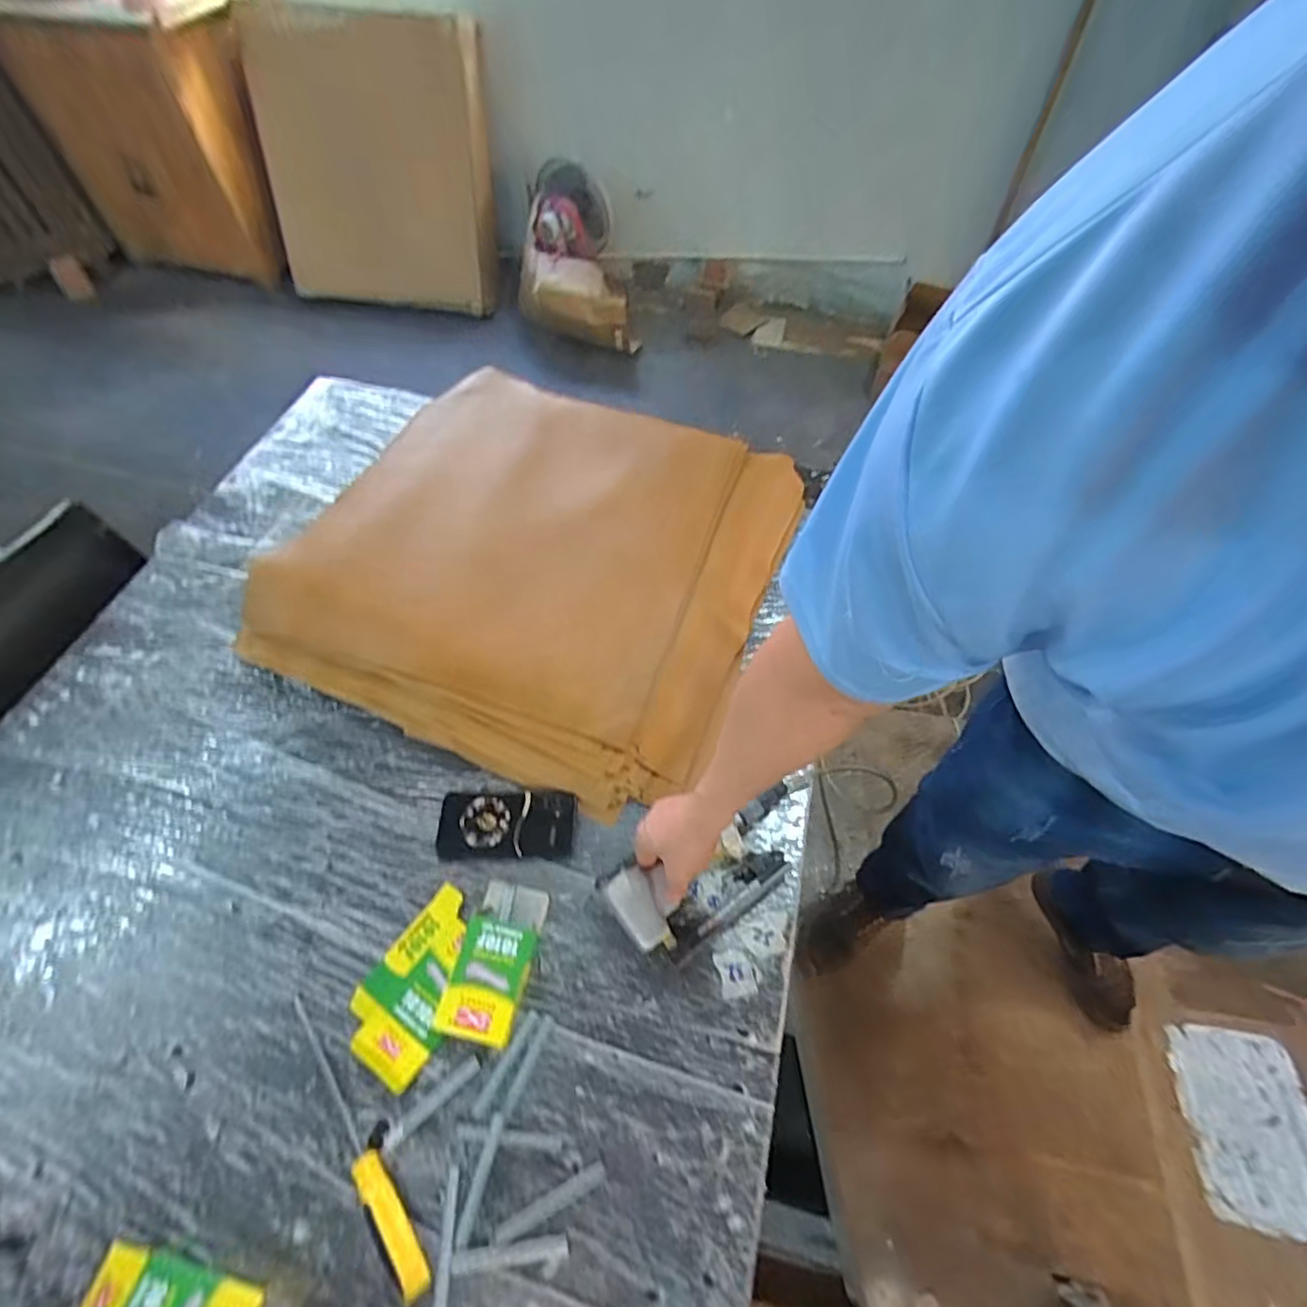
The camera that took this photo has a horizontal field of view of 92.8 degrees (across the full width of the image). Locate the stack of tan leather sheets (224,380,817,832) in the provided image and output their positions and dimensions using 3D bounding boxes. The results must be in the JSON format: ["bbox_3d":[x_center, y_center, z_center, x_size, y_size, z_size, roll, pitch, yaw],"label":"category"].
[{"bbox_3d":[-0.165,-0.152,0.947,0.649,0.113,0.631,19,58,10],"label":"stack of tan leather sheets"}]

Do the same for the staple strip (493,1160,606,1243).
[{"bbox_3d":[-0.095,0.509,0.579,0.106,0.005,0.015,-21,60,-16],"label":"staple strip"}]

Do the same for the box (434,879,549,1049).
[{"bbox_3d":[-0.169,0.330,0.674,0.080,0.037,0.155,11,57,5],"label":"box"}]

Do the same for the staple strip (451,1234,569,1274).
[{"bbox_3d":[-0.129,0.540,0.559,0.102,0.006,0.017,-4,57,-5],"label":"staple strip"}]

